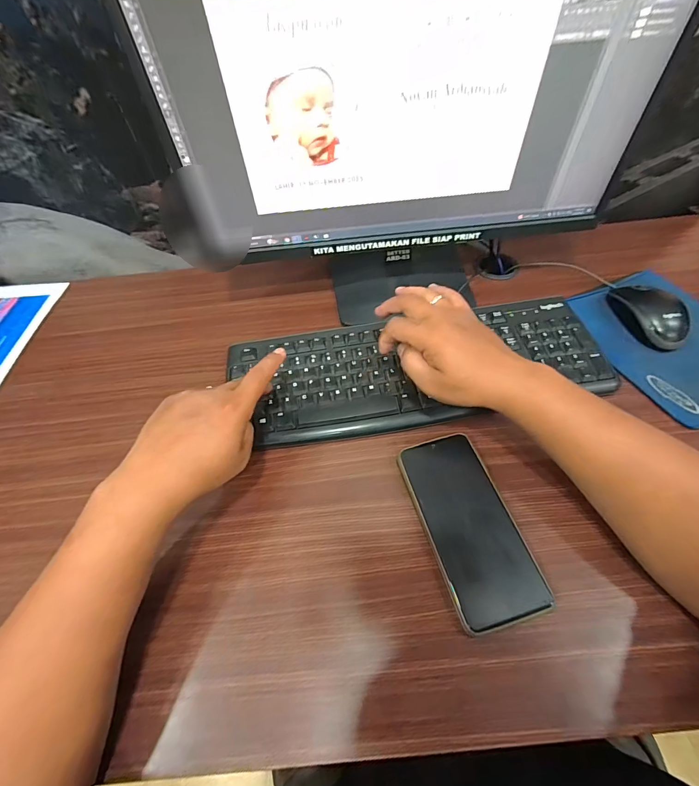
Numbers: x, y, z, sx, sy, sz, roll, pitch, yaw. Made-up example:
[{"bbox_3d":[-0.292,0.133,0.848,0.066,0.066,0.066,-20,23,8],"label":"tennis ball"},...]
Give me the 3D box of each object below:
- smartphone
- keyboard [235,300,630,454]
[{"bbox_3d":[0.107,0.116,0.325,0.078,0.012,0.163,-15,55,-6],"label":"smartphone"},{"bbox_3d":[0.076,-0.031,0.424,0.421,0.023,0.160,-11,55,-3],"label":"keyboard"}]

